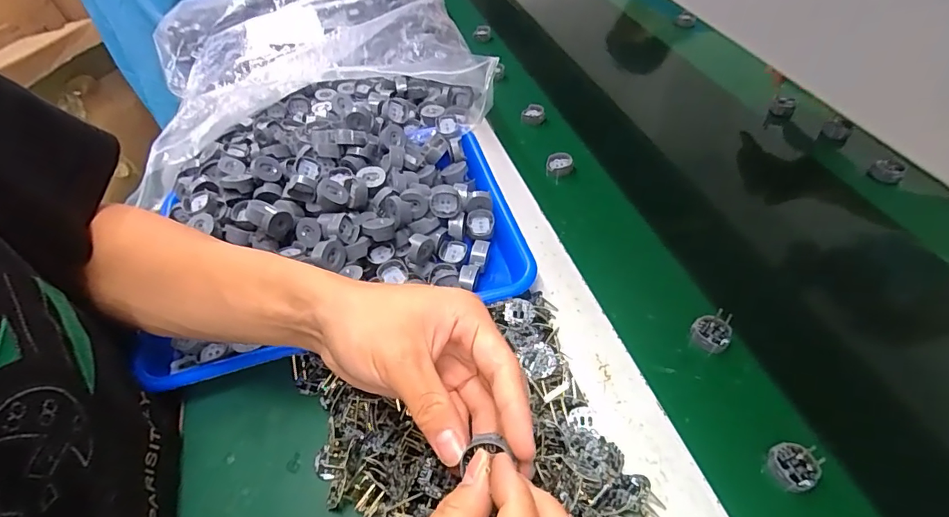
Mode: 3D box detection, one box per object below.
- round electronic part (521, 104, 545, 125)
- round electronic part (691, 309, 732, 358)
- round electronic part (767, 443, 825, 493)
[{"bbox_3d":[0.077,-0.188,0.624,0.029,0.017,0.029,7,50,12],"label":"round electronic part"},{"bbox_3d":[0.195,0.060,0.392,0.028,0.016,0.034,32,59,28],"label":"round electronic part"},{"bbox_3d":[0.217,0.142,0.324,0.029,0.017,0.028,-3,49,3],"label":"round electronic part"}]

